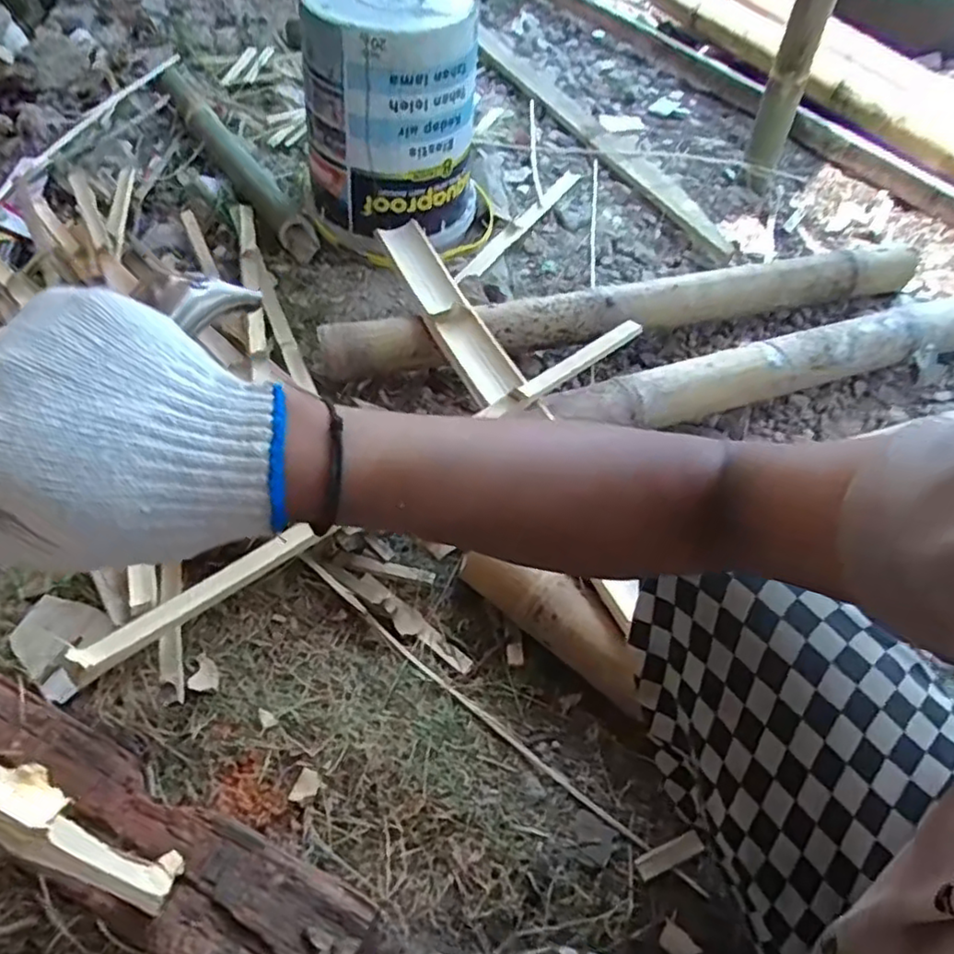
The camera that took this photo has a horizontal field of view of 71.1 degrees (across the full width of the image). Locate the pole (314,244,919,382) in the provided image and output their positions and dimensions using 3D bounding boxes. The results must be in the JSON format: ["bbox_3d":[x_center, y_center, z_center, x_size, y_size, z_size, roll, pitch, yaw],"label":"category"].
[{"bbox_3d":[0.284,-0.275,1.048,1.052,0.079,0.094,-13,58,-12],"label":"pole"}]

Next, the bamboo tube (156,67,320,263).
[{"bbox_3d":[-0.469,-0.622,1.252,0.074,0.056,0.663,-28,62,-20],"label":"bamboo tube"}]

